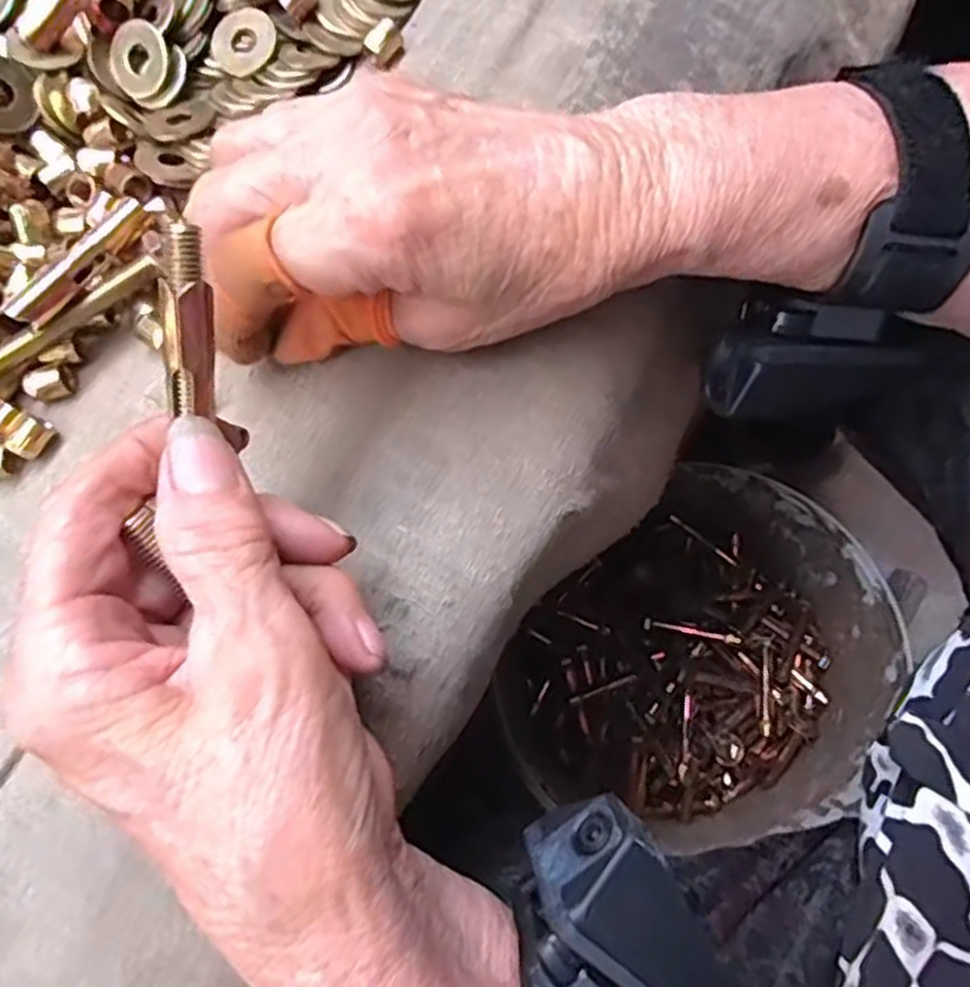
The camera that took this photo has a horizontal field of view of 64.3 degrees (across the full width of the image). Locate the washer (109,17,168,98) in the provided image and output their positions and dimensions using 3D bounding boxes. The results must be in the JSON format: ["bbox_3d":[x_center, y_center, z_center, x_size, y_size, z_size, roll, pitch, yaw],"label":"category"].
[{"bbox_3d":[-0.108,-0.136,0.240,0.019,0.004,0.021,45,113,-4],"label":"washer"}]

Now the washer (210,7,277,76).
[{"bbox_3d":[-0.077,-0.143,0.244,0.020,0.004,0.021,5,97,7],"label":"washer"}]

